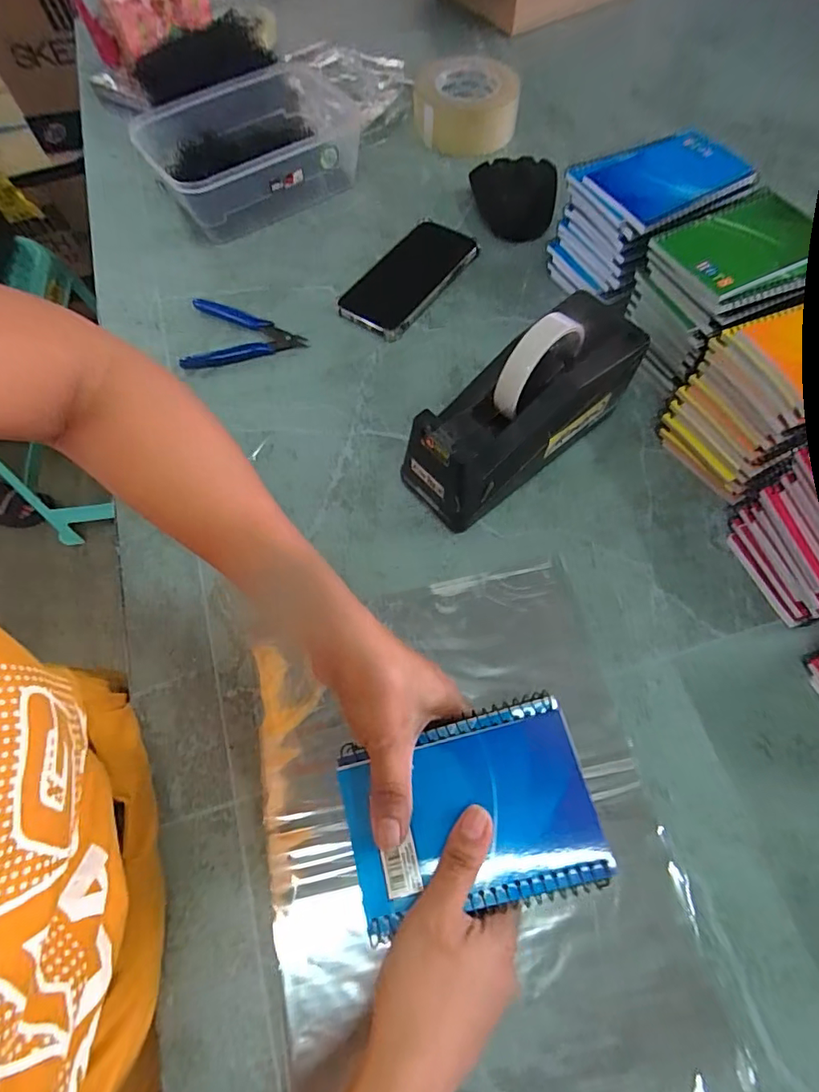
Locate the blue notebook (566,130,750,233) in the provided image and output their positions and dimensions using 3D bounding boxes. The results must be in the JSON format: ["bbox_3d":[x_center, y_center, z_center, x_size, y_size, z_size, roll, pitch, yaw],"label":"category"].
[{"bbox_3d":[0.241,-0.339,0.465,0.148,0.015,0.105,-25,69,-9],"label":"blue notebook"}]

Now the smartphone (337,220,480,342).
[{"bbox_3d":[0.001,-0.295,0.550,0.084,0.013,0.177,32,68,14],"label":"smartphone"}]

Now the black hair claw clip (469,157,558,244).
[{"bbox_3d":[0.120,-0.408,0.597,0.097,0.034,0.103,5,65,2],"label":"black hair claw clip"}]

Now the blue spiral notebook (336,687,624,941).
[{"bbox_3d":[0.031,0.144,0.277,0.130,0.015,0.094,-17,69,3],"label":"blue spiral notebook"}]

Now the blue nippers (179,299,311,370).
[{"bbox_3d":[-0.167,-0.215,0.515,0.125,0.008,0.081,5,65,2],"label":"blue nippers"}]

